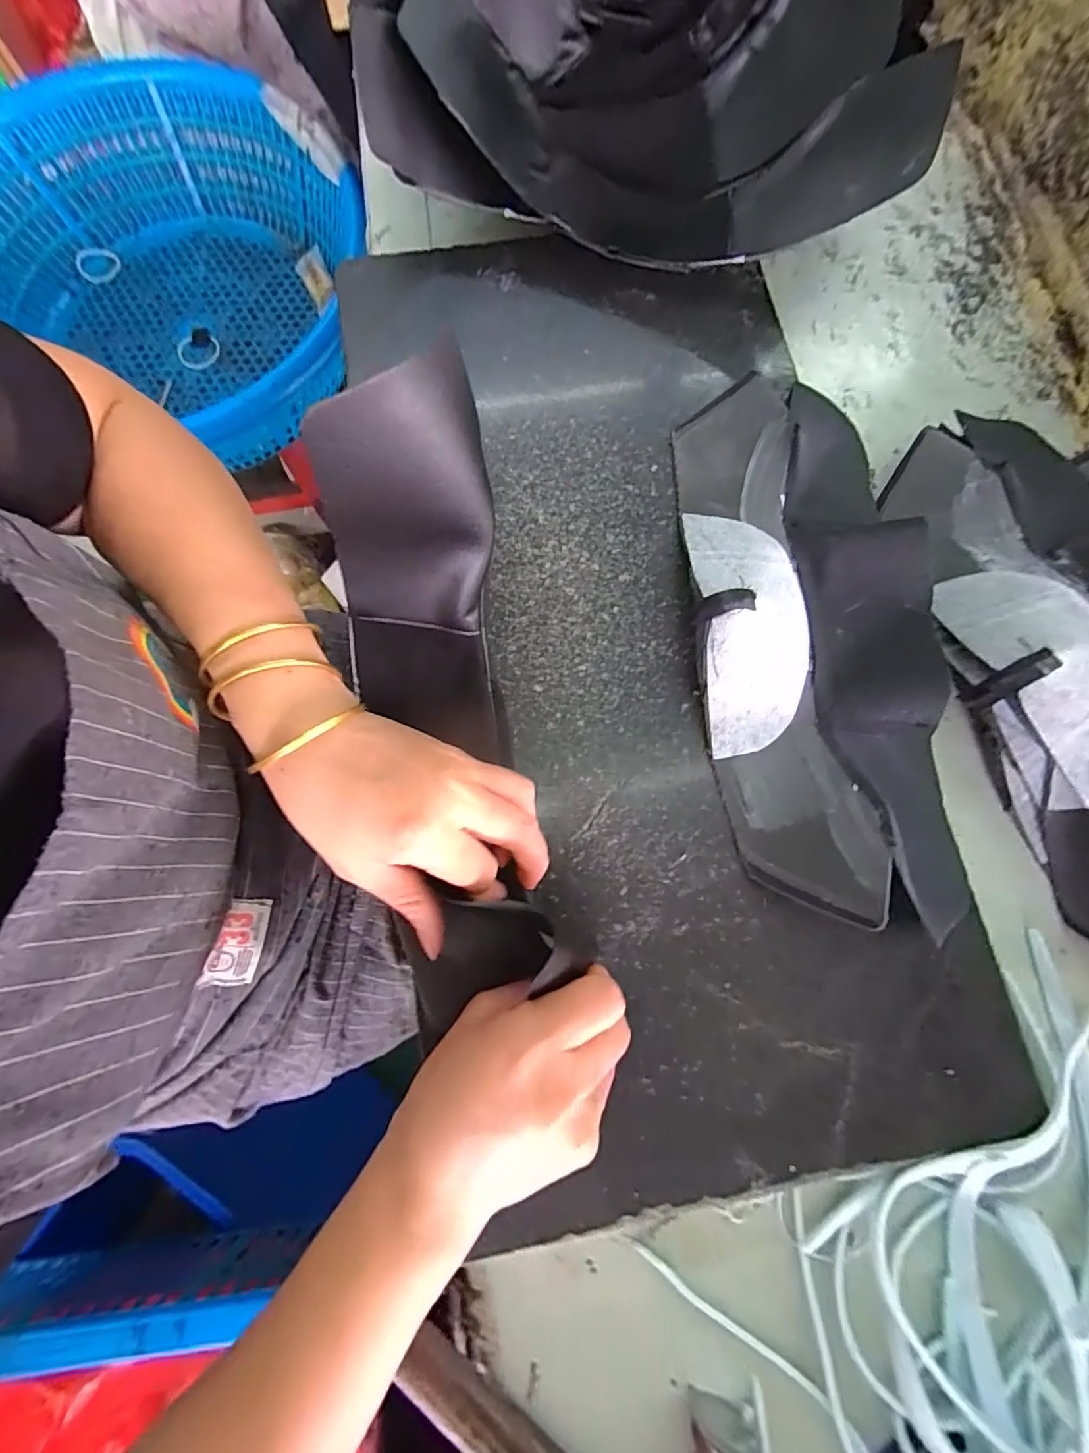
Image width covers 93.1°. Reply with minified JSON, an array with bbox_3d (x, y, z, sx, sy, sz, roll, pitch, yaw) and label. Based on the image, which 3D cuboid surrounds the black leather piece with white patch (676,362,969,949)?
[{"bbox_3d":[0.154,-0.061,0.290,0.139,0.039,0.330,-5,78,-2],"label":"black leather piece with white patch"}]

